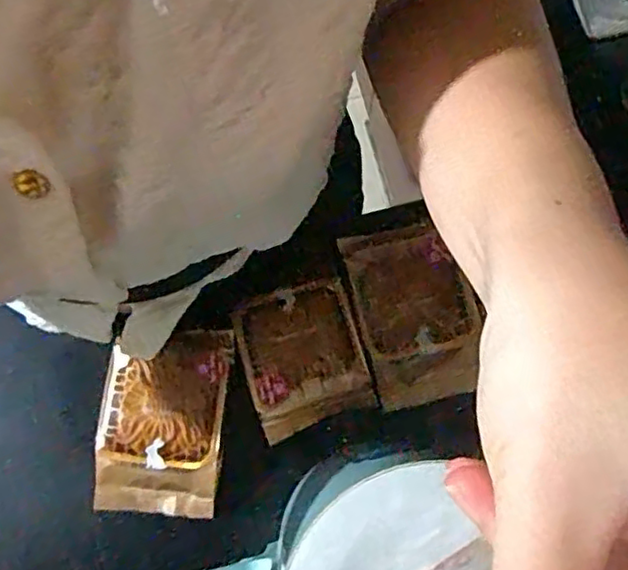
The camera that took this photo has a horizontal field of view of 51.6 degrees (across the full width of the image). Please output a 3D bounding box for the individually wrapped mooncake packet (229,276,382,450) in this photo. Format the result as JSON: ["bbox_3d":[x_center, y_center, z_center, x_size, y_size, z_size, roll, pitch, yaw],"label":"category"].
[{"bbox_3d":[-0.009,0.053,0.491,0.087,0.011,0.104,-17,77,-4],"label":"individually wrapped mooncake packet"}]

